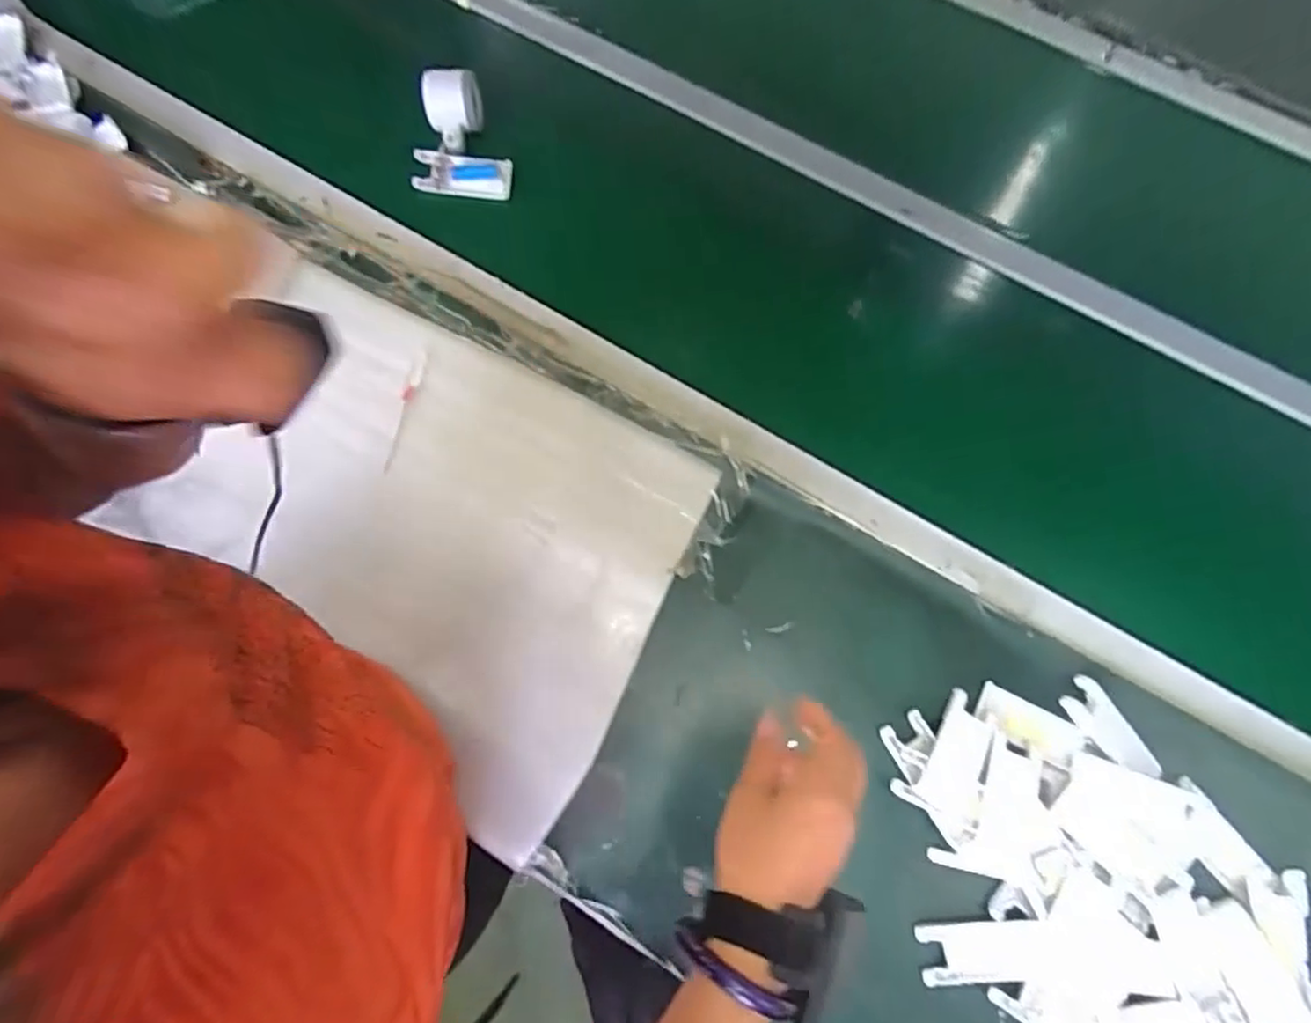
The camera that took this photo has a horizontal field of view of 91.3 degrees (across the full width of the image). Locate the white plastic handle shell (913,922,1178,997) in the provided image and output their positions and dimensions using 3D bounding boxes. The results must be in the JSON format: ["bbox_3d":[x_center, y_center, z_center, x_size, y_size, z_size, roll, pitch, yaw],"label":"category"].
[{"bbox_3d":[0.308,0.350,0.504,0.190,0.010,0.048,2,70,-1],"label":"white plastic handle shell"}]

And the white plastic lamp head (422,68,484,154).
[{"bbox_3d":[-0.216,-0.433,0.692,0.064,0.054,0.060,-14,74,-6],"label":"white plastic lamp head"}]

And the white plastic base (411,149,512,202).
[{"bbox_3d":[-0.210,-0.367,0.700,0.104,0.042,0.026,-3,42,-9],"label":"white plastic base"}]

